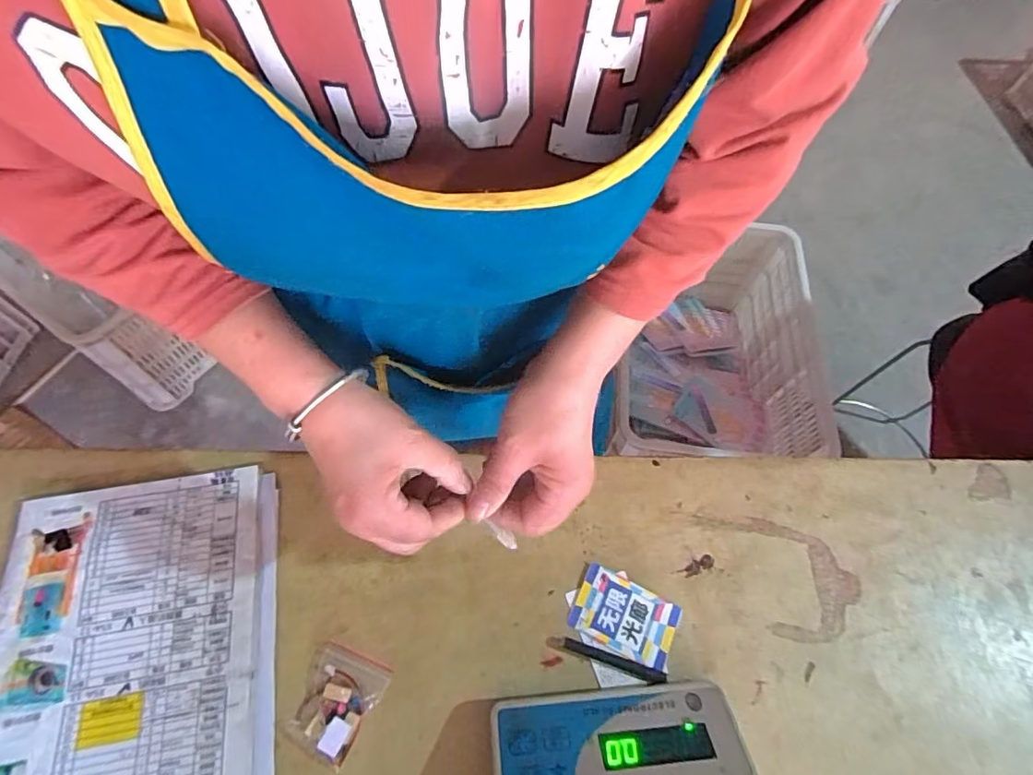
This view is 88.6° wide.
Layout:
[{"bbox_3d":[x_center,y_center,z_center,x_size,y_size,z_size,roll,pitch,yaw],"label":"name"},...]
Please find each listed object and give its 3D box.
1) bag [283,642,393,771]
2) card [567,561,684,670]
[{"bbox_3d":[-0.145,0.250,0.420,0.060,0.016,0.075,22,63,8],"label":"bag"},{"bbox_3d":[0.095,0.202,0.468,0.088,0.005,0.060,26,63,10],"label":"card"}]

